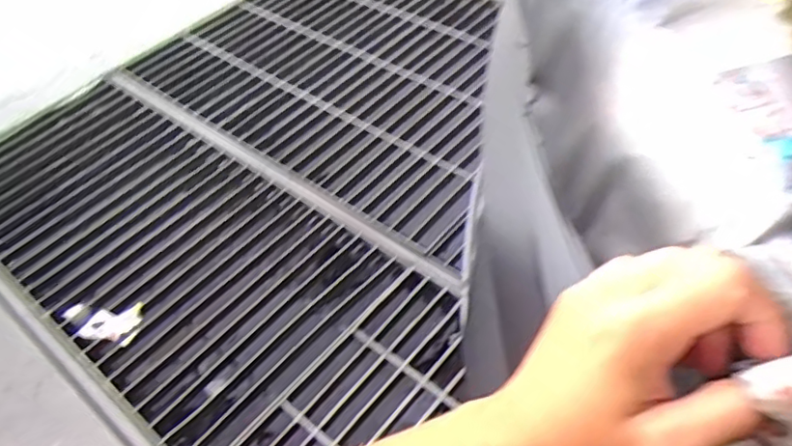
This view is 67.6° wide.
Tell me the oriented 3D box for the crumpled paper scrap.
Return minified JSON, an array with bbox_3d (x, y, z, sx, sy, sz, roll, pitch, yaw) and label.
[{"bbox_3d":[-0.573,0.191,1.155,0.179,0.047,0.092,12,54,10],"label":"crumpled paper scrap"}]

